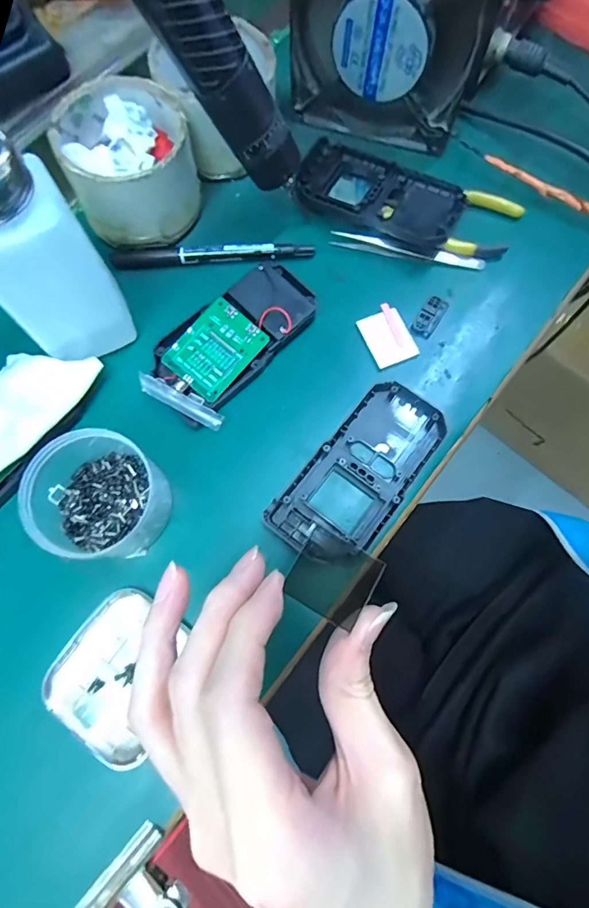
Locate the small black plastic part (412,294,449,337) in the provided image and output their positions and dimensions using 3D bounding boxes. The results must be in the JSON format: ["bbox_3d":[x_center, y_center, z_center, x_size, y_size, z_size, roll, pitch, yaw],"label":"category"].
[{"bbox_3d":[0.091,-0.093,0.303,0.014,0.004,0.031,33,77,9],"label":"small black plastic part"}]

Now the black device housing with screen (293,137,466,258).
[{"bbox_3d":[0.057,-0.181,0.317,0.115,0.020,0.065,27,76,8],"label":"black device housing with screen"}]

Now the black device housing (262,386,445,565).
[{"bbox_3d":[0.041,0.011,0.270,0.056,0.009,0.118,39,78,10],"label":"black device housing"}]

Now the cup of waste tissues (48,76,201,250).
[{"bbox_3d":[-0.105,-0.185,0.296,0.078,0.058,0.079,0,74,0],"label":"cup of waste tissues"}]

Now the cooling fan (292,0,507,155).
[{"bbox_3d":[0.062,-0.273,0.291,0.126,0.113,0.037,15,75,4],"label":"cooling fan"}]

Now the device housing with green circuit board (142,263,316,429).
[{"bbox_3d":[-0.042,-0.074,0.288,0.064,0.017,0.117,37,78,10],"label":"device housing with green circuit board"}]

